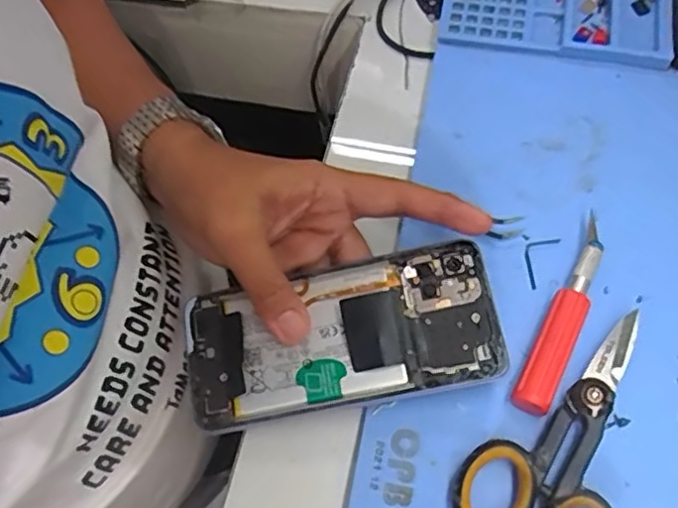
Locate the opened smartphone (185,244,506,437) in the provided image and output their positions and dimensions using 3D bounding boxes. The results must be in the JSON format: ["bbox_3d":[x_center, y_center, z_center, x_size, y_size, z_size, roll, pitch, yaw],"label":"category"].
[{"bbox_3d":[-0.001,0.043,0.330,0.163,0.011,0.072,-14,64,4],"label":"opened smartphone"}]

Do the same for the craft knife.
[{"bbox_3d":[0.121,0.029,0.337,0.018,0.019,0.115,25,68,16],"label":"craft knife"}]

